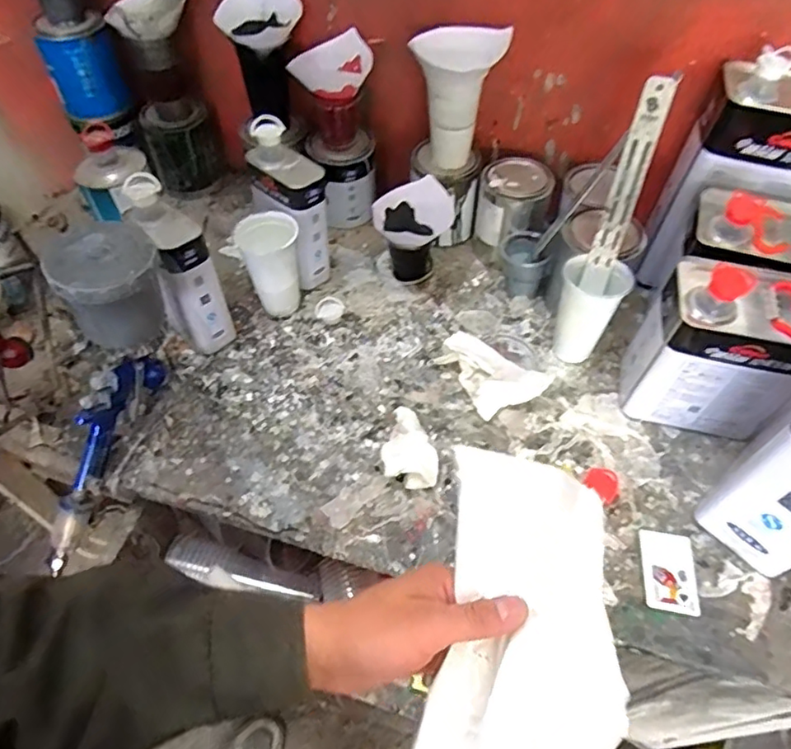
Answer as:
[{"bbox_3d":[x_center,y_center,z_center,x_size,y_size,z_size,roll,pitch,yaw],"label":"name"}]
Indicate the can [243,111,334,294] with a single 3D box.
[{"bbox_3d":[-0.152,-0.237,0.832,0.115,0.214,0.083,35,61,22],"label":"can"}]

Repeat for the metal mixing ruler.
[{"bbox_3d":[0.280,-0.220,0.704,0.036,0.255,0.009,15,29,5],"label":"metal mixing ruler"}]

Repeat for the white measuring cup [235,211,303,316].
[{"bbox_3d":[-0.172,-0.152,0.809,0.079,0.141,0.072,-17,56,-12],"label":"white measuring cup"}]

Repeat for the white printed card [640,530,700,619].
[{"bbox_3d":[0.304,0.219,0.640,0.057,0.004,0.087,8,55,2],"label":"white printed card"}]

